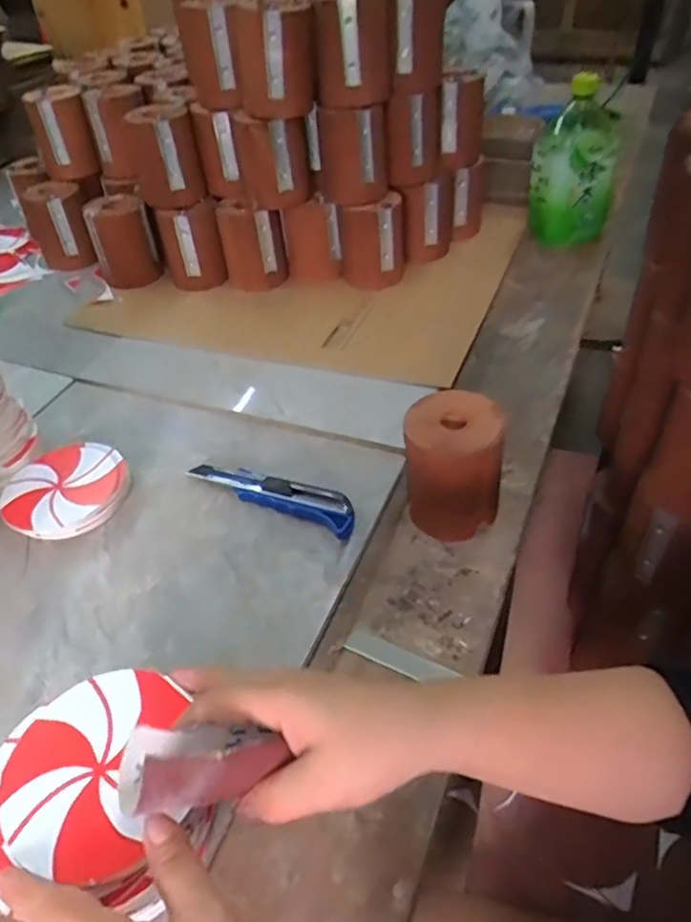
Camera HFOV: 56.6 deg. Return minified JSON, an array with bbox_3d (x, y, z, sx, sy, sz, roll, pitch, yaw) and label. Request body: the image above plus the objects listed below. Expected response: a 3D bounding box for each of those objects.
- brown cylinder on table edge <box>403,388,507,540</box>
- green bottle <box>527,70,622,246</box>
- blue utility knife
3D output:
[{"bbox_3d":[0.090,0.007,0.530,0.079,0.105,0.071,-3,45,1],"label":"brown cylinder on table edge"},{"bbox_3d":[0.309,-0.401,0.861,0.110,0.201,0.112,12,47,17],"label":"green bottle"},{"bbox_3d":[-0.063,0.025,0.565,0.163,0.021,0.035,22,50,23],"label":"blue utility knife"}]

